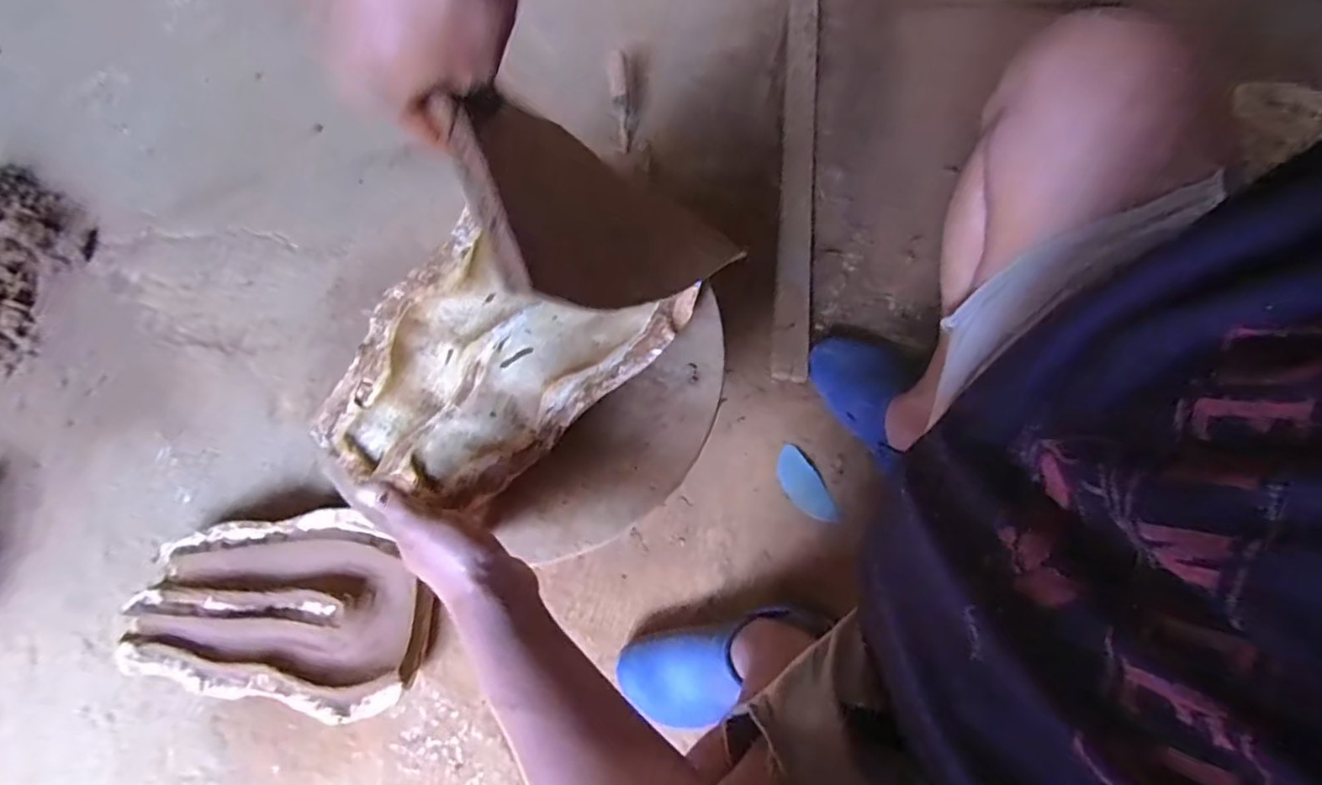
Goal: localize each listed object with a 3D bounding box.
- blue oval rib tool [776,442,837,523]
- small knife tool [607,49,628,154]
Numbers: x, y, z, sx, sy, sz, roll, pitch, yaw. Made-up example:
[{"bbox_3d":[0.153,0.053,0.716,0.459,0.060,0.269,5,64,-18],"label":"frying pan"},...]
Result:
[{"bbox_3d":[0.198,0.130,0.837,0.051,0.007,0.116,-29,75,-6],"label":"blue oval rib tool"},{"bbox_3d":[-0.065,-0.458,0.949,0.025,0.016,0.144,-7,104,-3],"label":"small knife tool"}]

